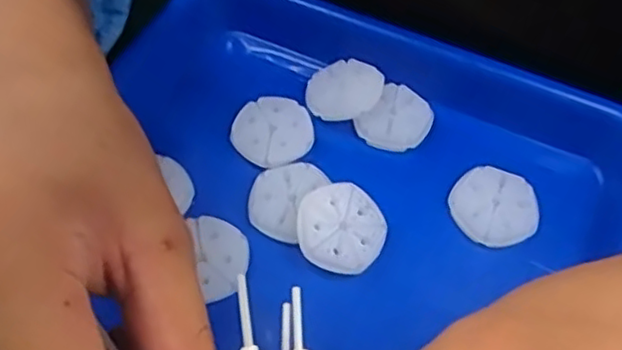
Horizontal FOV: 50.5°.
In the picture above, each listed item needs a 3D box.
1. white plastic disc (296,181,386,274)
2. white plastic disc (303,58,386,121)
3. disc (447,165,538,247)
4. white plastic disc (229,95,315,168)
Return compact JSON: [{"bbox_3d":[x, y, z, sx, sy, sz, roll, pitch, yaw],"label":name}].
[{"bbox_3d":[0.013,0.022,0.279,0.037,0.004,0.037,3,74,-11],"label":"white plastic disc"},{"bbox_3d":[0.016,-0.042,0.323,0.037,0.004,0.033,-28,61,-5],"label":"white plastic disc"},{"bbox_3d":[0.081,0.013,0.293,0.035,0.006,0.037,0,56,0],"label":"disc"},{"bbox_3d":[-0.017,-0.021,0.313,0.037,0.004,0.037,0,56,0],"label":"white plastic disc"}]

